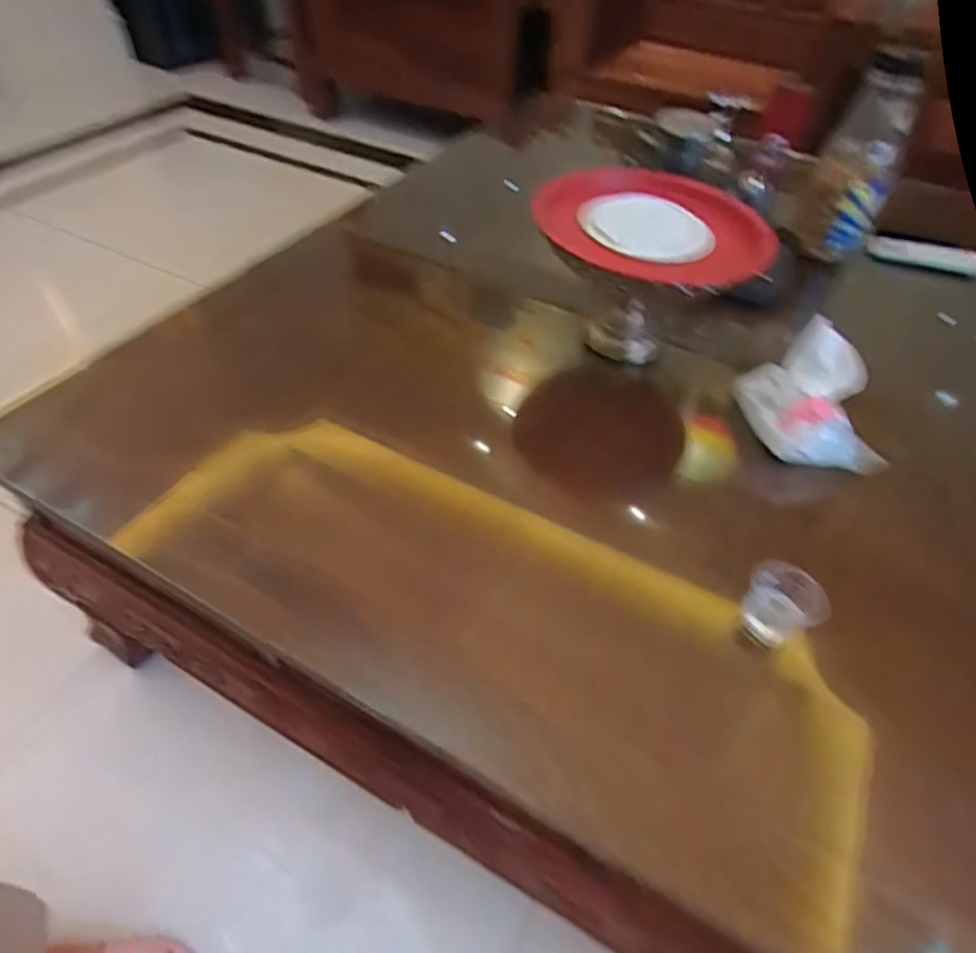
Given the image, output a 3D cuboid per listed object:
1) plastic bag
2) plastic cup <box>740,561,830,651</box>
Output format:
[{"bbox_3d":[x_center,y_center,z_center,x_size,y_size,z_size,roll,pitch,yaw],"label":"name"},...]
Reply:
[{"bbox_3d":[0.379,-0.089,0.725,0.089,0.111,0.183,-17,51,-19],"label":"plastic bag"},{"bbox_3d":[0.271,0.119,0.573,0.066,0.057,0.057,35,54,25],"label":"plastic cup"}]

